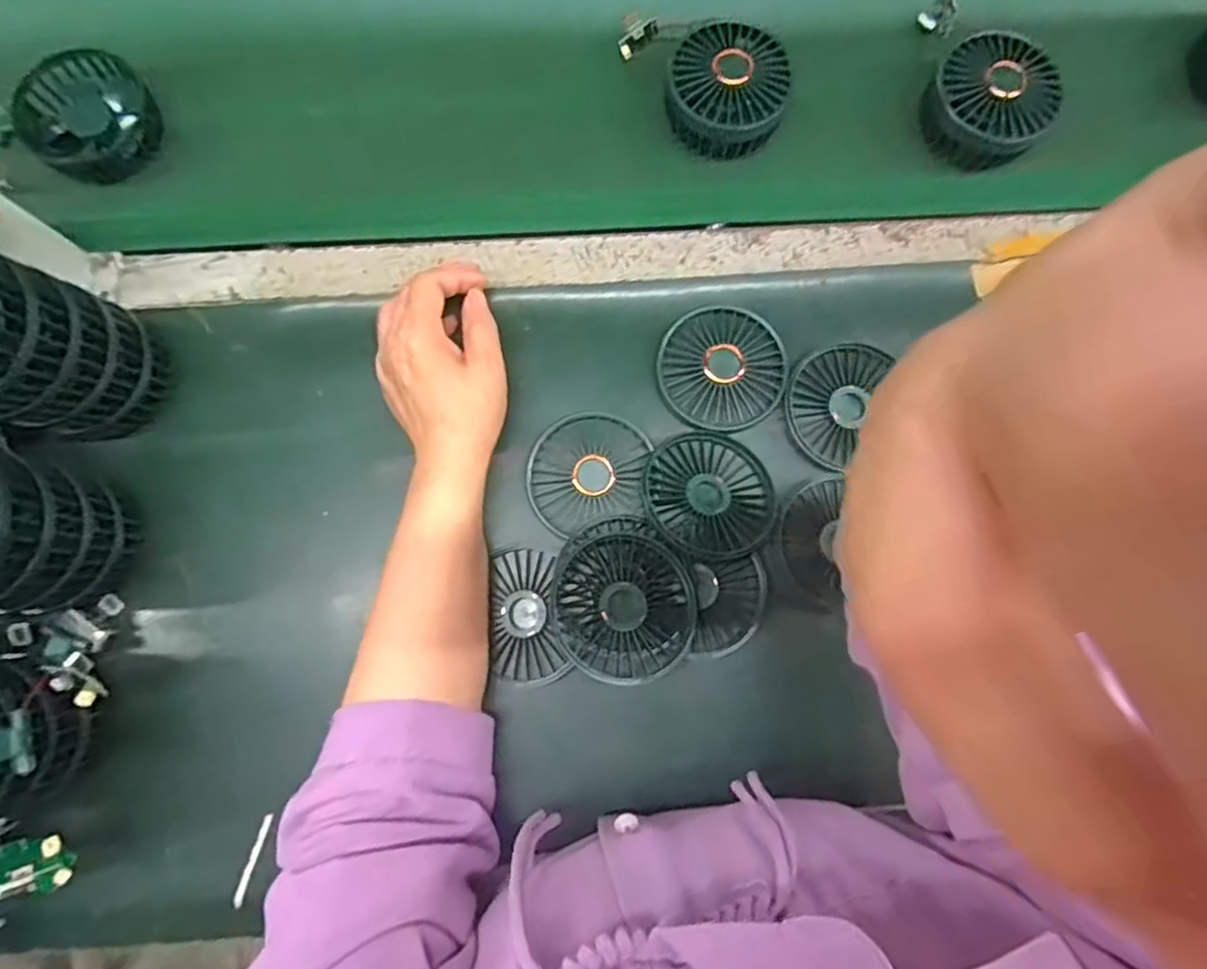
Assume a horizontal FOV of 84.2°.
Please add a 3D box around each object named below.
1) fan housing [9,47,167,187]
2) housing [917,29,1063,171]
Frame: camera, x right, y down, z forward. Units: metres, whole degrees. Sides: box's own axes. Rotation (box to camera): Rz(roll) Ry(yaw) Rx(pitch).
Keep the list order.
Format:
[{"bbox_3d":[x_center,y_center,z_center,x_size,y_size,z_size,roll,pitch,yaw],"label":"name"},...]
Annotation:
[{"bbox_3d":[-0.367,-0.262,0.476,0.086,0.027,0.089,-42,82,-8],"label":"fan housing"},{"bbox_3d":[0.274,-0.269,0.469,0.080,0.045,0.081,0,79,-1],"label":"housing"}]

